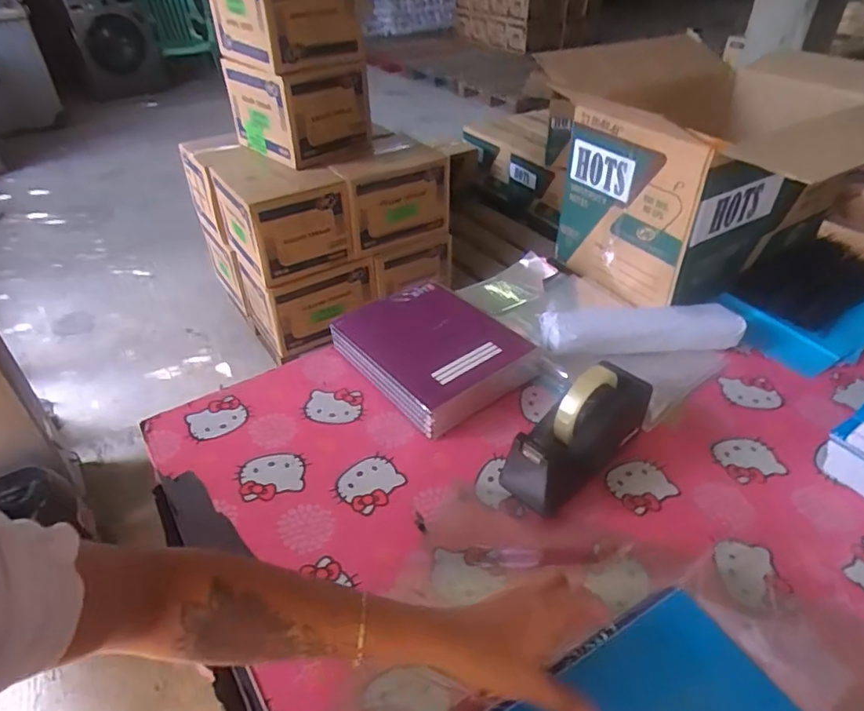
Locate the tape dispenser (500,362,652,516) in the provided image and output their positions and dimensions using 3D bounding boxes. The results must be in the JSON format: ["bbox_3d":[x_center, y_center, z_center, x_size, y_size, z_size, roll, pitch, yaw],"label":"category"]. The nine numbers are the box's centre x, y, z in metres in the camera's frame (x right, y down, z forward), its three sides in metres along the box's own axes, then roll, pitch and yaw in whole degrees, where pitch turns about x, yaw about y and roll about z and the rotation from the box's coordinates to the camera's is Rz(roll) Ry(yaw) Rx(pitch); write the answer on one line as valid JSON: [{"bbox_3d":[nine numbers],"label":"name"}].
[{"bbox_3d":[0.175,0.090,0.673,0.210,0.128,0.075,-27,45,-29],"label":"tape dispenser"}]

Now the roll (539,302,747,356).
[{"bbox_3d":[0.323,-0.030,0.871,0.310,0.066,0.074,-2,38,-3],"label":"roll"}]

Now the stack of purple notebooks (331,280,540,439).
[{"bbox_3d":[-0.008,-0.015,0.852,0.218,0.073,0.263,-27,45,-29],"label":"stack of purple notebooks"}]

